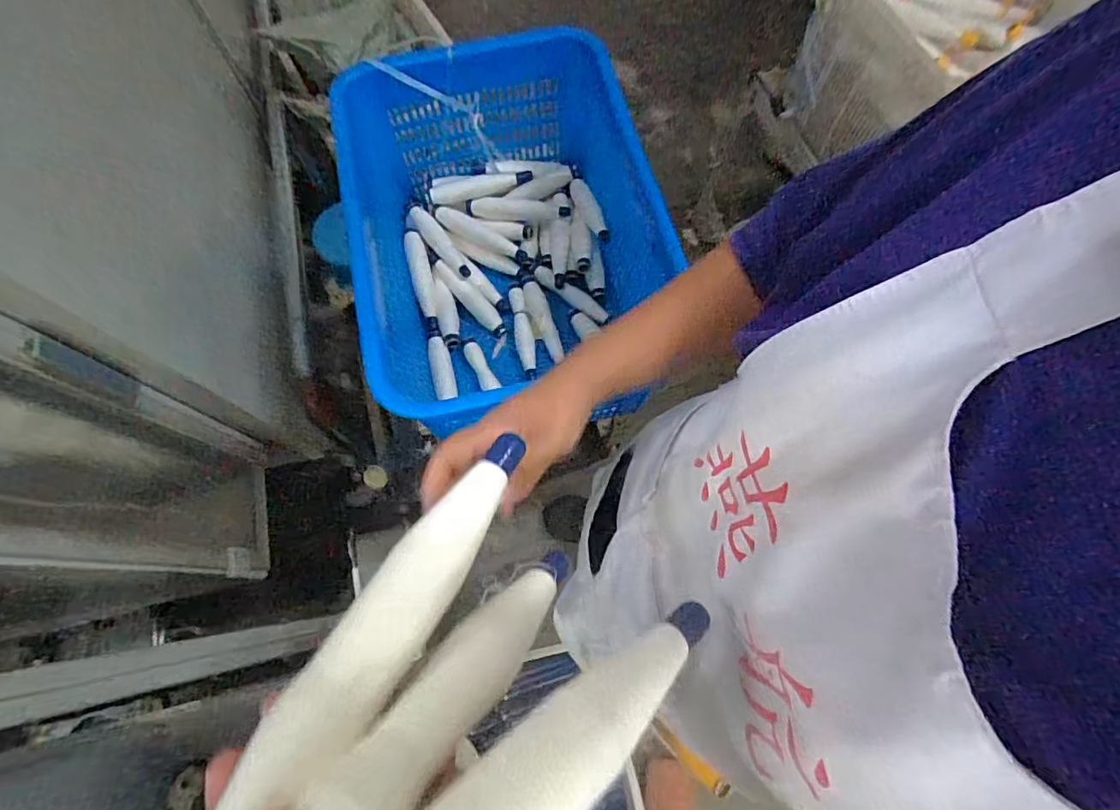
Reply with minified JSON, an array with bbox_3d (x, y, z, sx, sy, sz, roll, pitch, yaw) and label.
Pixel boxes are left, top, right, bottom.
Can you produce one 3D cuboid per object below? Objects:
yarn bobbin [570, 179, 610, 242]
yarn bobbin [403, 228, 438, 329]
[{"bbox_3d":[0.051,-0.369,0.967,0.037,0.033,0.166,-13,72,-6],"label":"yarn bobbin"},{"bbox_3d":[-0.251,-0.232,0.948,0.041,0.030,0.202,-14,72,-6],"label":"yarn bobbin"}]

